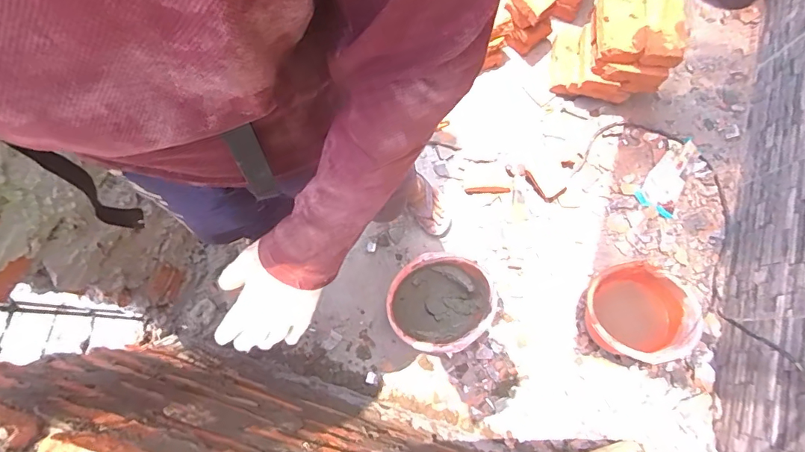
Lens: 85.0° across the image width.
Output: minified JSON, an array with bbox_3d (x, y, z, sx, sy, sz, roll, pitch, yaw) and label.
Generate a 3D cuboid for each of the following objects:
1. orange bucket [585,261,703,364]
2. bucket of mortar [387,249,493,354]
[{"bbox_3d":[0.565,0.213,1.082,0.254,0.171,0.227,15,76,3],"label":"orange bucket"},{"bbox_3d":[0.091,0.199,1.103,0.243,0.164,0.214,3,75,2],"label":"bucket of mortar"}]

